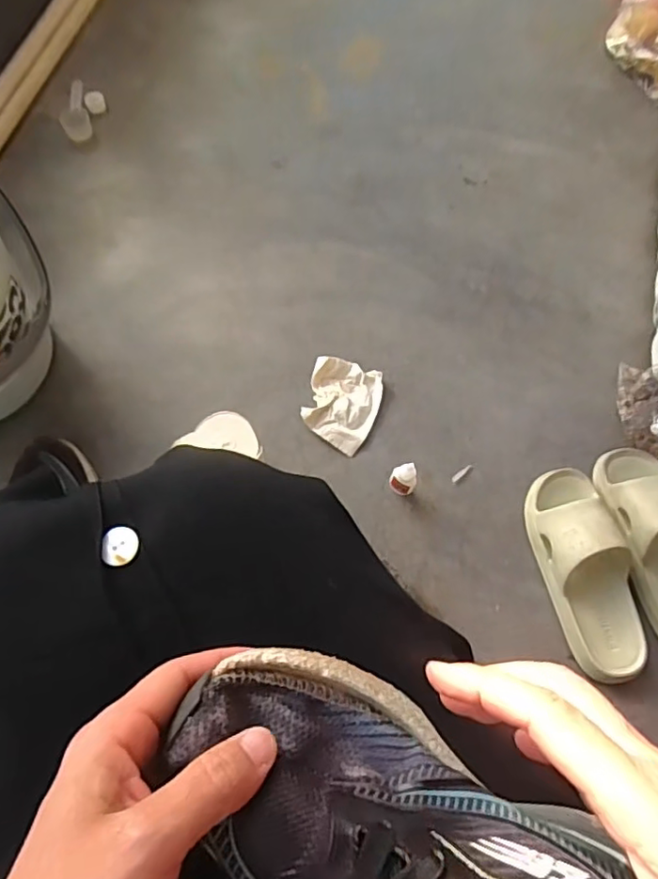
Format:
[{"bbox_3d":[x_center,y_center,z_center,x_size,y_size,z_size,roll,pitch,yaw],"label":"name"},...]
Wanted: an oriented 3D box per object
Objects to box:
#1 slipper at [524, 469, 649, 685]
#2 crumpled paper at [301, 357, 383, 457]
[{"bbox_3d":[0.327,0.158,0.730,0.100,0.071,0.259,-12,70,-8],"label":"slipper"},{"bbox_3d":[0.018,-0.051,0.823,0.099,0.023,0.128,14,71,5],"label":"crumpled paper"}]

